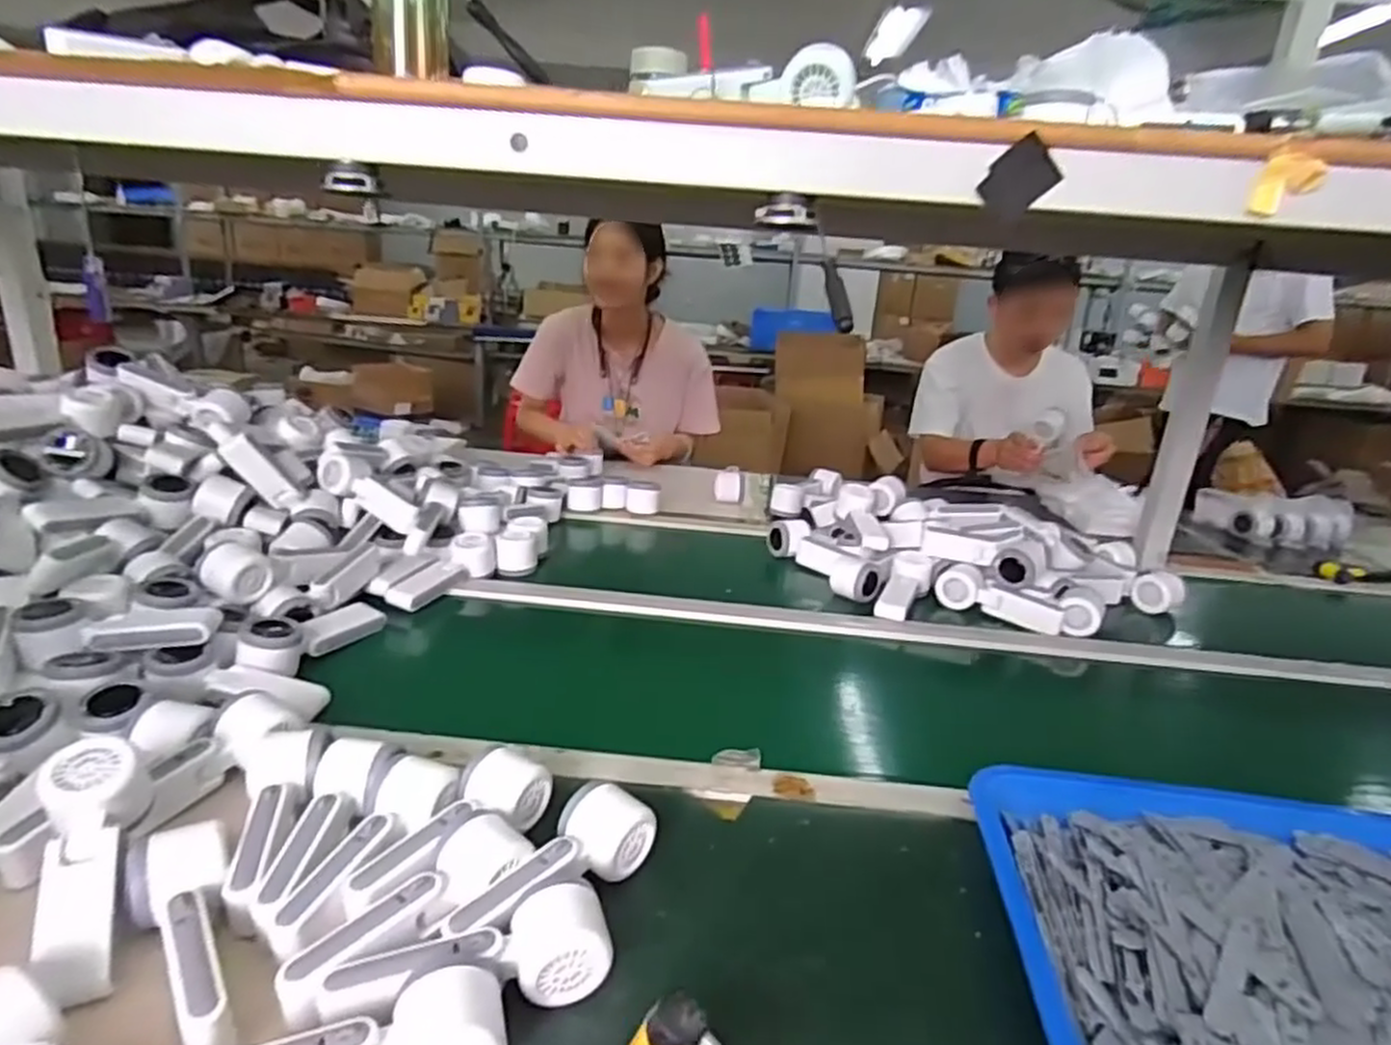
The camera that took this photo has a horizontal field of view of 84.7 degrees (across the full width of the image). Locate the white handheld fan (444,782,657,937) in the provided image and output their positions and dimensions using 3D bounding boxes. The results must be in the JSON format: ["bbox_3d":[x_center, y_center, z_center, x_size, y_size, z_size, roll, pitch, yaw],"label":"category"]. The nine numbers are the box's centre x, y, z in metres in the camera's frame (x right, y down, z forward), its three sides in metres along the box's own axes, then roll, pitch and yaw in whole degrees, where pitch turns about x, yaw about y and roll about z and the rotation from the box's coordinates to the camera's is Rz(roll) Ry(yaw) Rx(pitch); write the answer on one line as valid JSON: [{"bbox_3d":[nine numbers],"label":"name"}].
[{"bbox_3d":[-0.103,0.239,0.541,0.058,0.045,0.164,20,25,40],"label":"white handheld fan"}]

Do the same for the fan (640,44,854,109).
[{"bbox_3d":[0.043,-0.357,0.611,0.172,0.040,0.047,7,19,8],"label":"fan"}]

